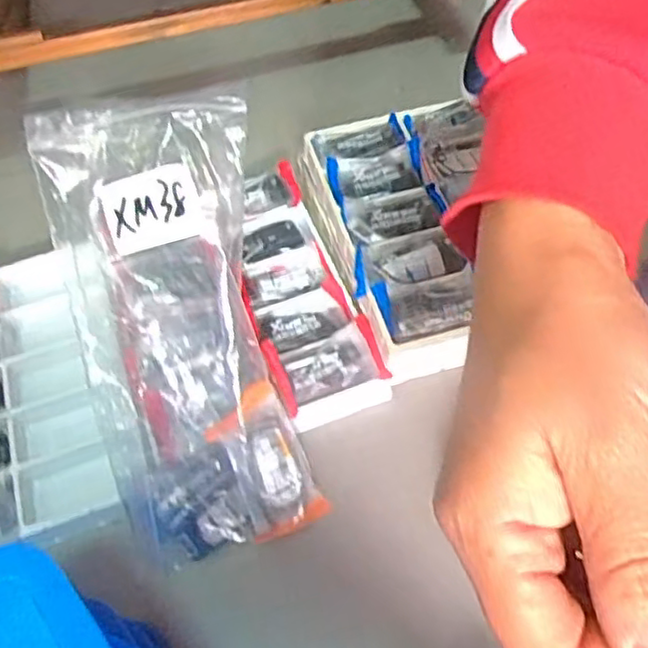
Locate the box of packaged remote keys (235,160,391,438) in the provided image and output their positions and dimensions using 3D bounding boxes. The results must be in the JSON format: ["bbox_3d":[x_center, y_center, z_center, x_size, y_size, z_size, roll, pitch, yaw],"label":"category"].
[{"bbox_3d":[-0.027,-0.033,0.528,0.082,0.032,0.233,-19,57,-9],"label":"box of packaged remote keys"}]

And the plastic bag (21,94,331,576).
[{"bbox_3d":[-0.088,0.008,0.407,0.133,0.283,0.055,-12,13,-4],"label":"plastic bag"}]

